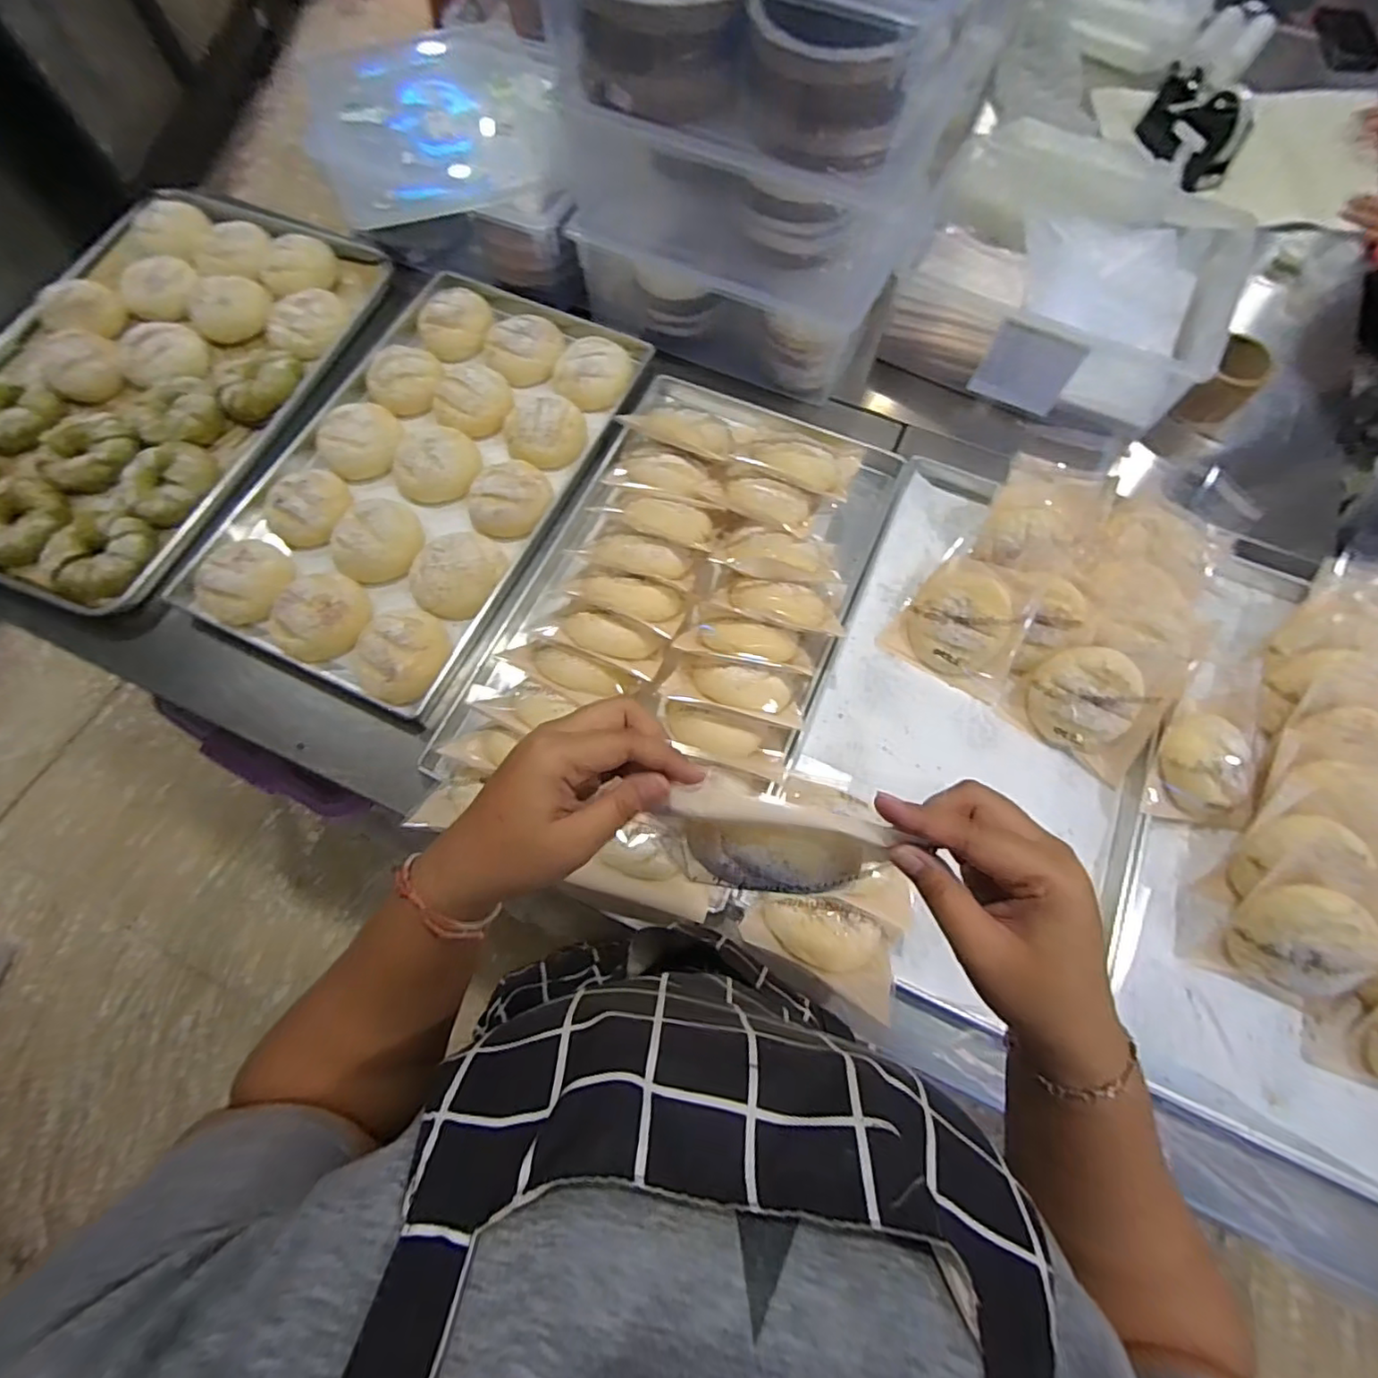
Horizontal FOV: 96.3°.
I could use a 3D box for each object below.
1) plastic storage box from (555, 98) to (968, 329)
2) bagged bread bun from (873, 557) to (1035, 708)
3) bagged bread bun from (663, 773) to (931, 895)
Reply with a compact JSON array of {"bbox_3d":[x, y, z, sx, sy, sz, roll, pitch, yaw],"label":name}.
[{"bbox_3d":[0.083,-0.584,0.702,0.369,0.138,0.237,23,71,10],"label":"plastic storage box"},{"bbox_3d":[0.295,-0.078,0.651,0.131,0.058,0.128,29,72,9],"label":"bagged bread bun"},{"bbox_3d":[0.041,0.081,0.315,0.102,0.065,0.043,14,70,4],"label":"bagged bread bun"}]

